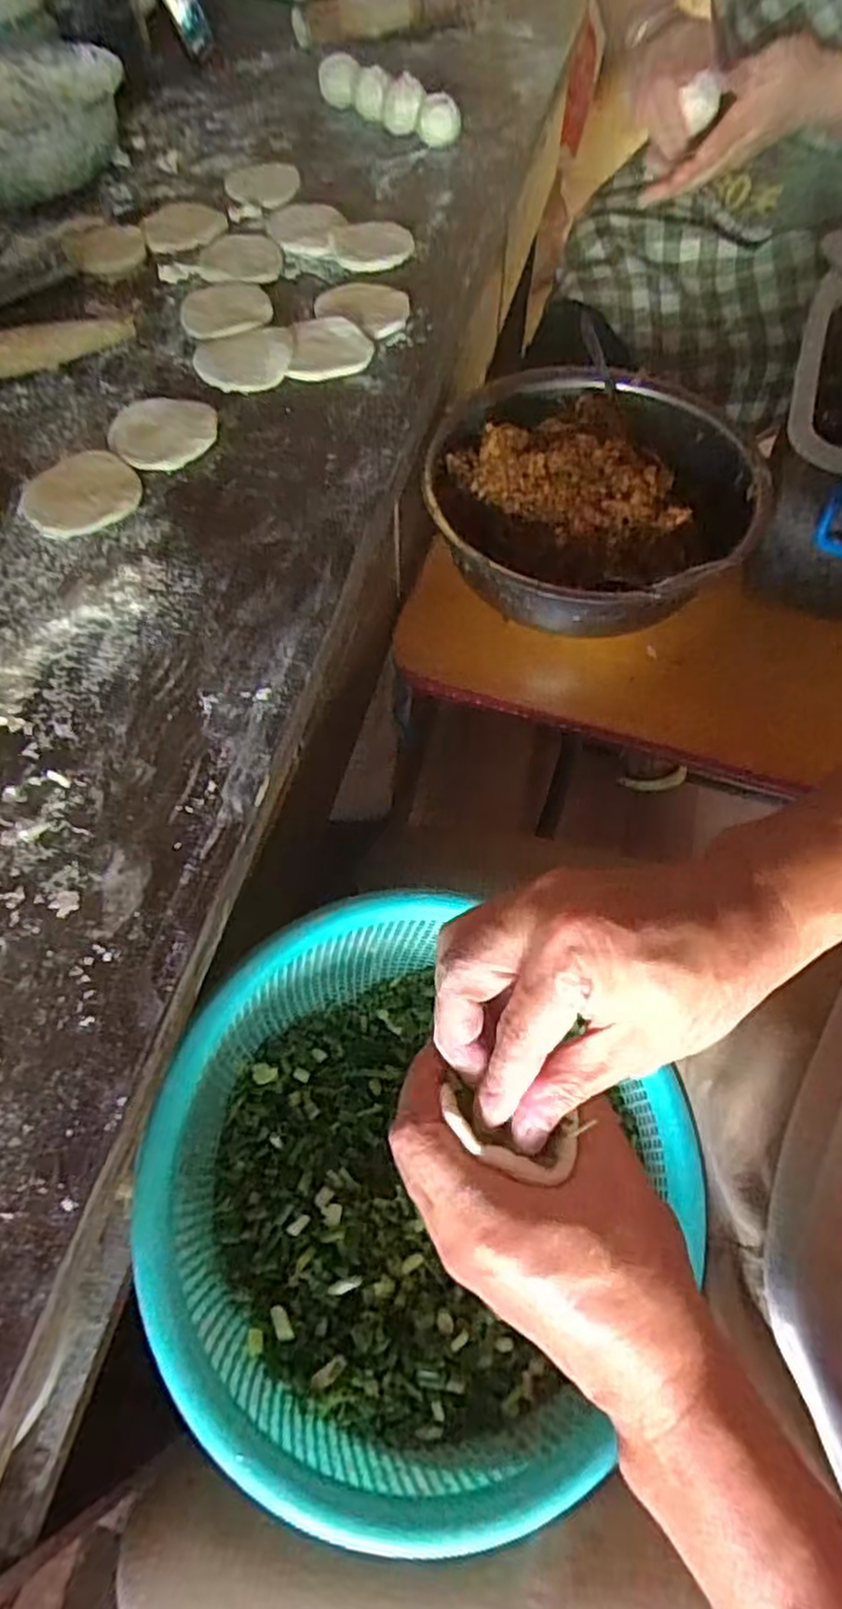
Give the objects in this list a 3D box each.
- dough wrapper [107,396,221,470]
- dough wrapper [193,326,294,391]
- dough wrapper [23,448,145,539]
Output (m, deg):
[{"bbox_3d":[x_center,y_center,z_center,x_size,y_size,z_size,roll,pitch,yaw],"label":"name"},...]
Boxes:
[{"bbox_3d":[-0.178,-0.254,0.507,0.077,0.006,0.071,-1,59,1],"label":"dough wrapper"},{"bbox_3d":[-0.130,-0.328,0.547,0.071,0.008,0.071,-9,59,-4],"label":"dough wrapper"},{"bbox_3d":[-0.218,-0.200,0.476,0.070,0.008,0.070,-1,59,1],"label":"dough wrapper"}]

